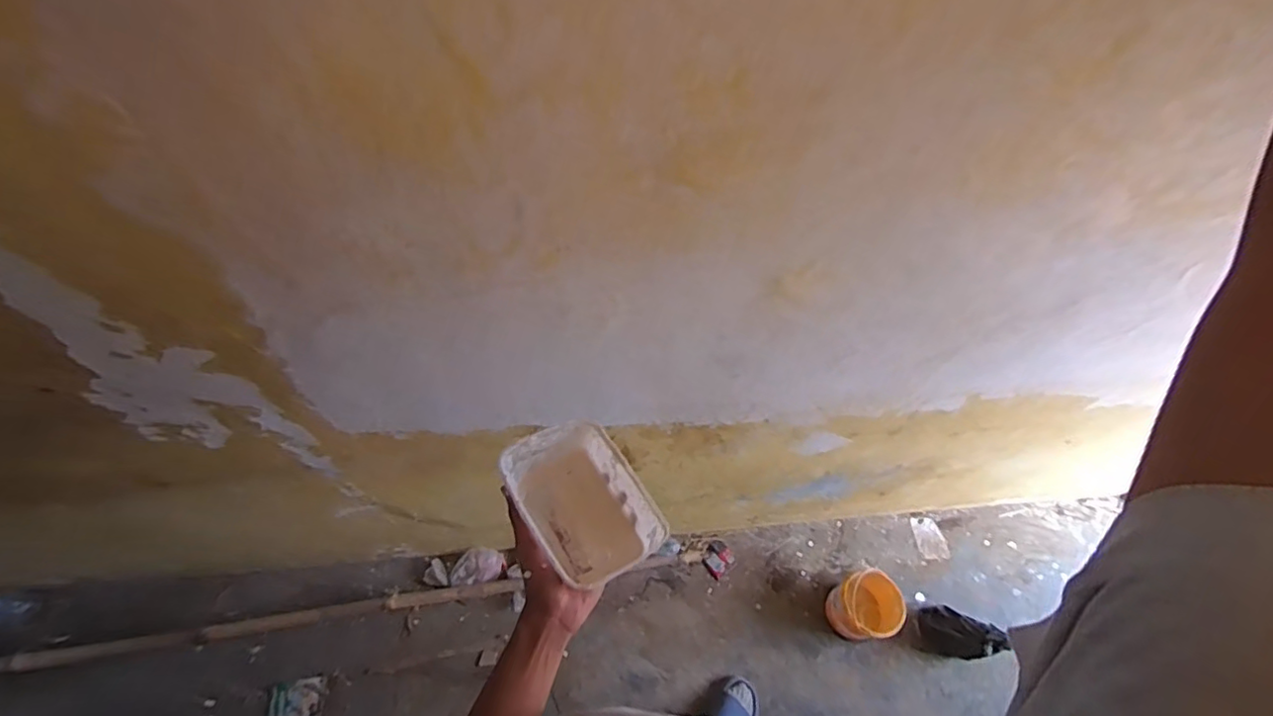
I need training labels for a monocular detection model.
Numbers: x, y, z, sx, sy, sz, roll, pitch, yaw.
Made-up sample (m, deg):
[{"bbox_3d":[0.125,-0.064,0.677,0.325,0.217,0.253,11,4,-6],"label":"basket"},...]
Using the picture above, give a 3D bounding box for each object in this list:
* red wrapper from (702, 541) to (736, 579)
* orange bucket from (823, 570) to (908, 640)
[{"bbox_3d":[0.237,0.587,1.697,0.091,0.012,0.079,-38,67,-24],"label":"red wrapper"},{"bbox_3d":[0.626,0.670,1.569,0.183,0.164,0.165,-3,58,-6],"label":"orange bucket"}]

